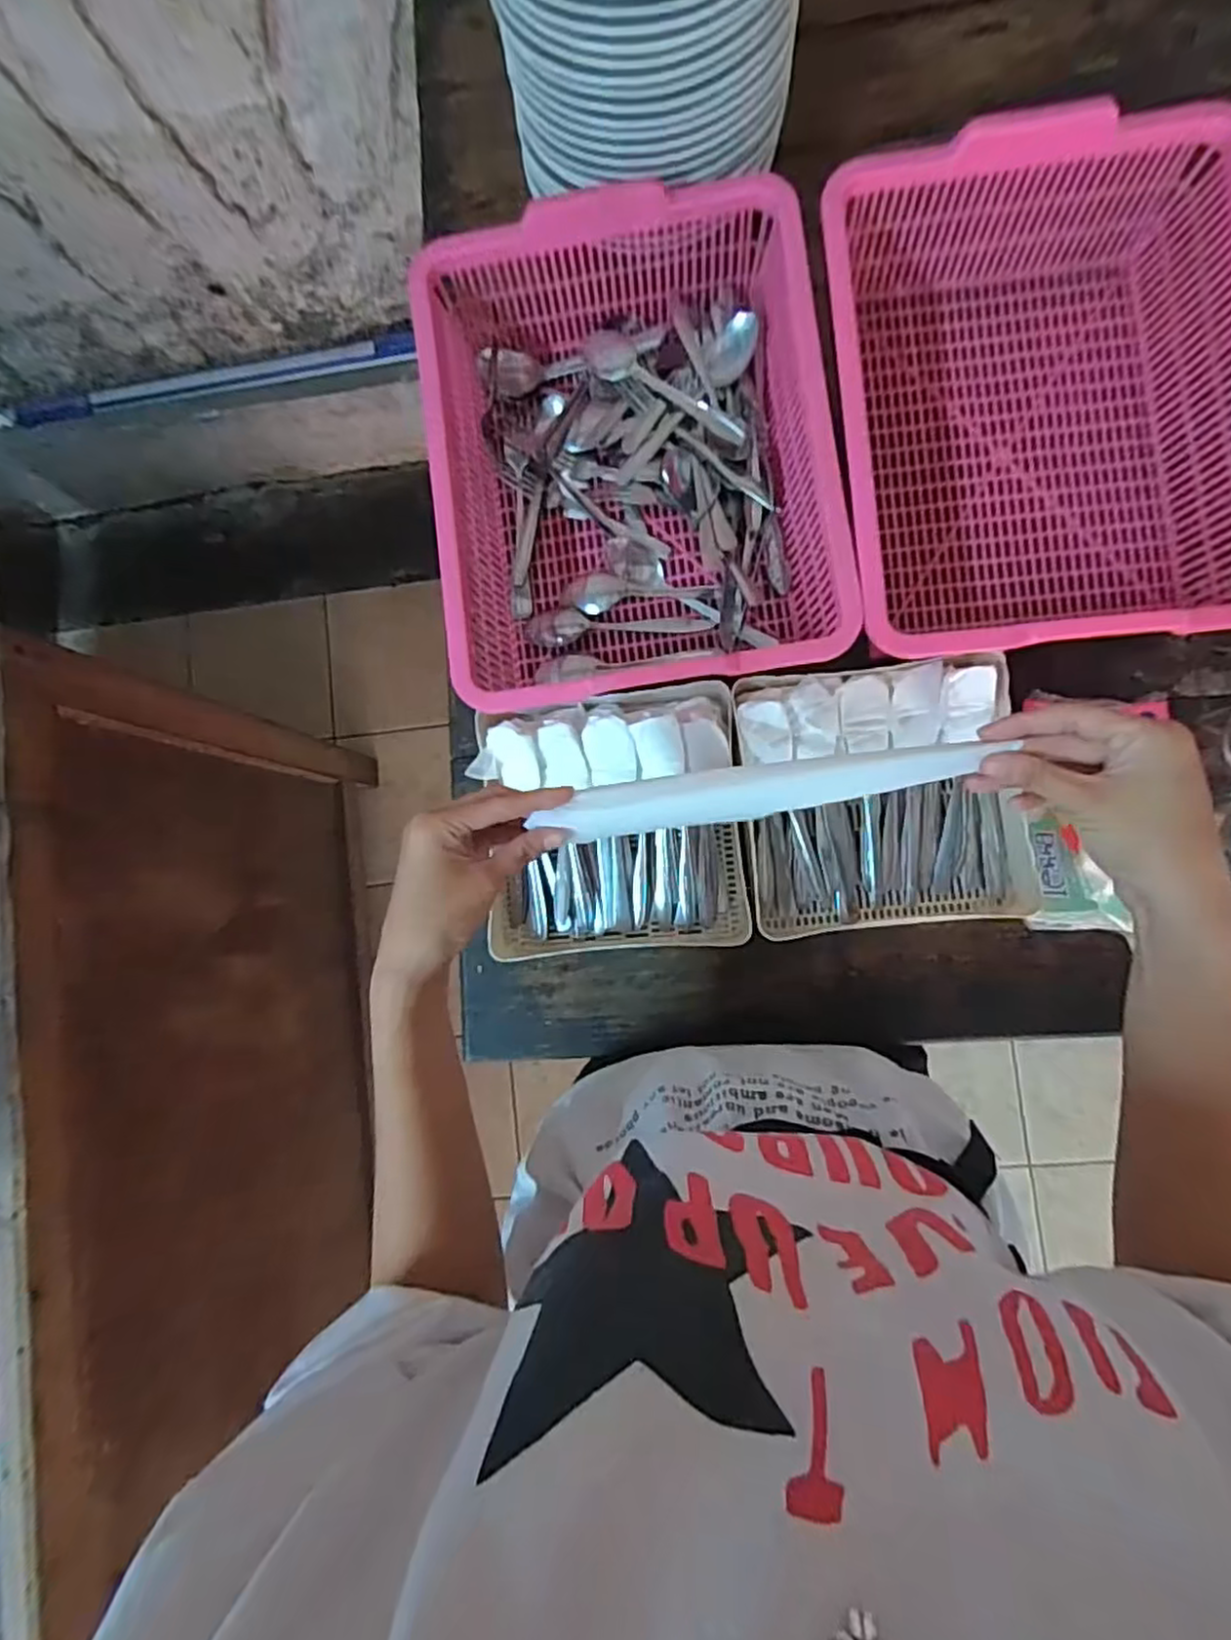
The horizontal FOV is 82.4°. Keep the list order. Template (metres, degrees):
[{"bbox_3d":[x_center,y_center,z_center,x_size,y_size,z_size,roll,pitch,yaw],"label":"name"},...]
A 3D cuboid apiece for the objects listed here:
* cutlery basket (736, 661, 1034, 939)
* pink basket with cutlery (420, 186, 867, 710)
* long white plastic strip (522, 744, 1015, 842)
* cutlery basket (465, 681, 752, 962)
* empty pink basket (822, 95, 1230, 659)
[{"bbox_3d":[0.218,-0.019,0.572,0.219,0.056,0.211,-7,85,5],"label":"cutlery basket"},{"bbox_3d":[0.013,-0.297,0.597,0.304,0.115,0.394,-6,85,5],"label":"pink basket with cutlery"},{"bbox_3d":[0.079,-0.016,0.386,0.229,0.028,0.029,-9,84,6],"label":"long white plastic strip"},{"bbox_3d":[-0.005,0.002,0.589,0.215,0.069,0.218,-5,85,5],"label":"cutlery basket"},{"bbox_3d":[0.328,-0.320,0.555,0.311,0.103,0.388,-4,85,5],"label":"empty pink basket"}]

